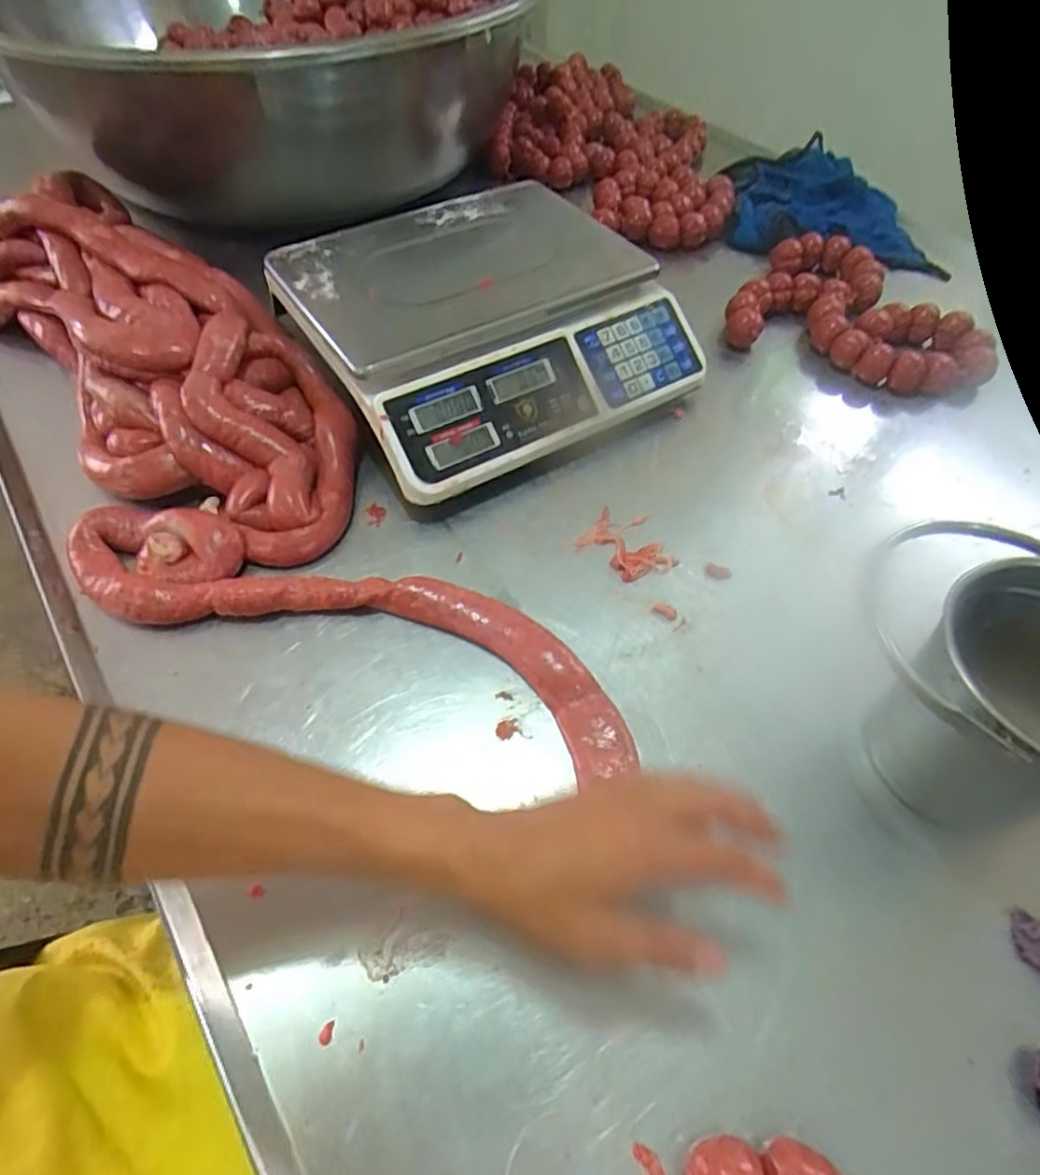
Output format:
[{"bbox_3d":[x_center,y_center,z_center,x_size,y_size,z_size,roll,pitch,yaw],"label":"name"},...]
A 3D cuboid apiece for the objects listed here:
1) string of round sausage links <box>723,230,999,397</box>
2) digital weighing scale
[{"bbox_3d":[0.377,-0.306,0.718,0.257,0.042,0.207,20,58,13],"label":"string of round sausage links"},{"bbox_3d":[-0.034,-0.255,0.642,0.324,0.112,0.324,-26,60,-17],"label":"digital weighing scale"}]

